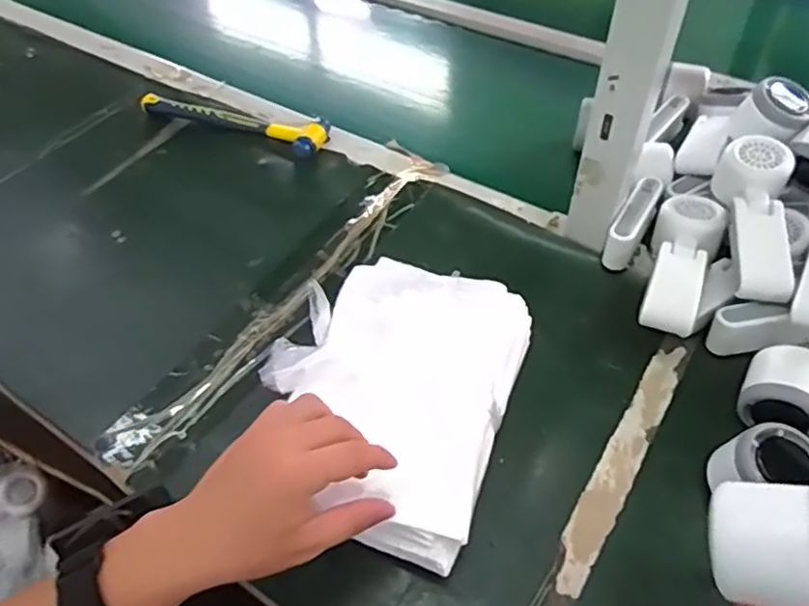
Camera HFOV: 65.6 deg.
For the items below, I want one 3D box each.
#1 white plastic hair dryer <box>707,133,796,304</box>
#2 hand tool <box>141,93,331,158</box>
[{"bbox_3d":[0.299,-0.075,0.535,0.059,0.042,0.160,13,53,13],"label":"white plastic hair dryer"},{"bbox_3d":[-0.206,-0.223,0.757,0.244,0.022,0.051,18,57,17],"label":"hand tool"}]

